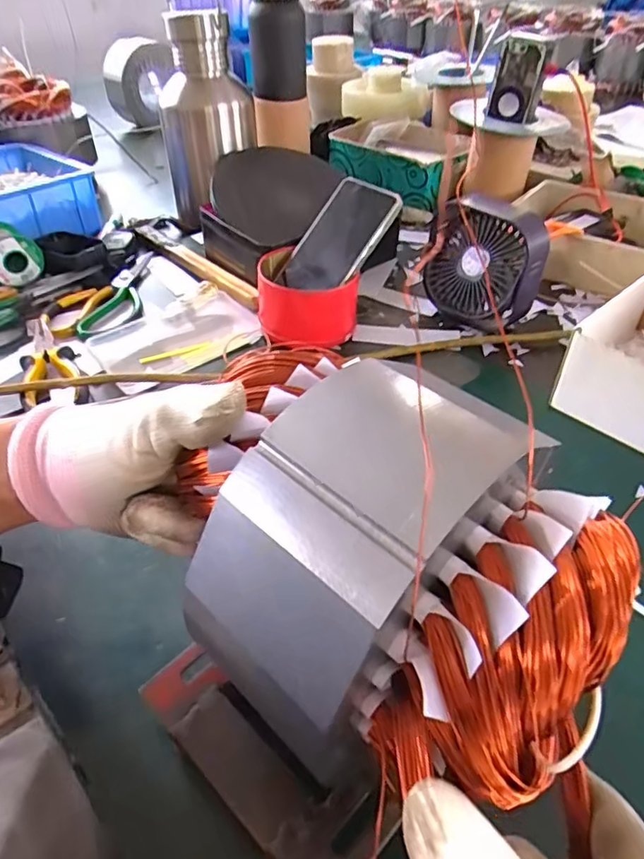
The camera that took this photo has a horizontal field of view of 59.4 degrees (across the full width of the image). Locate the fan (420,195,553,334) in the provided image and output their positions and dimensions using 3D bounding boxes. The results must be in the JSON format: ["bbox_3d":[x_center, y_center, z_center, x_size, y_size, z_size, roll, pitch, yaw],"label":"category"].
[{"bbox_3d":[0.164,-0.165,0.580,0.120,0.114,0.053,30,51,29],"label":"fan"}]

